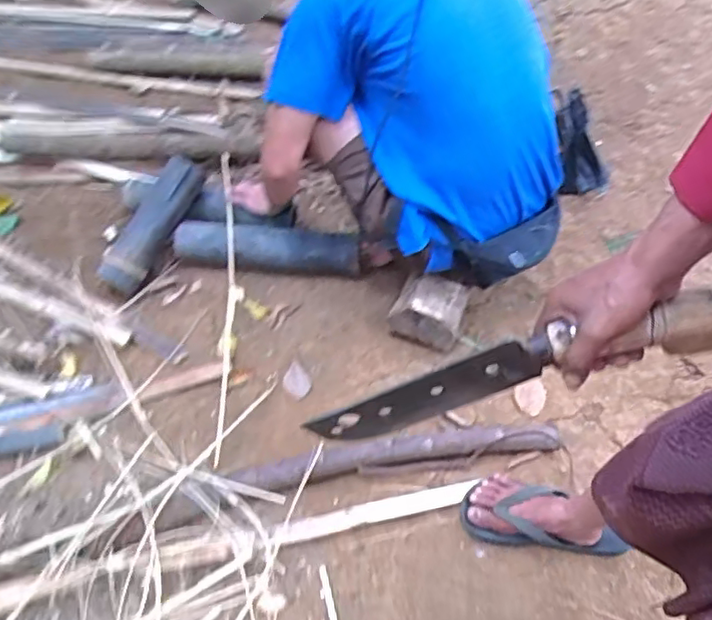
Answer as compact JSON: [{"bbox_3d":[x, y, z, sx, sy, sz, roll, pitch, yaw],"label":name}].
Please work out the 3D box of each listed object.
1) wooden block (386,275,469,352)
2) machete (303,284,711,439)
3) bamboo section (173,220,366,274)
[{"bbox_3d":[0.143,-0.002,1.220,0.137,0.101,0.094,20,57,16],"label":"wooden block"},{"bbox_3d":[0.132,0.053,0.516,0.367,0.071,0.022,-19,49,19],"label":"machete"},{"bbox_3d":[-0.191,-0.137,1.346,0.408,0.082,0.087,5,54,6],"label":"bamboo section"}]

